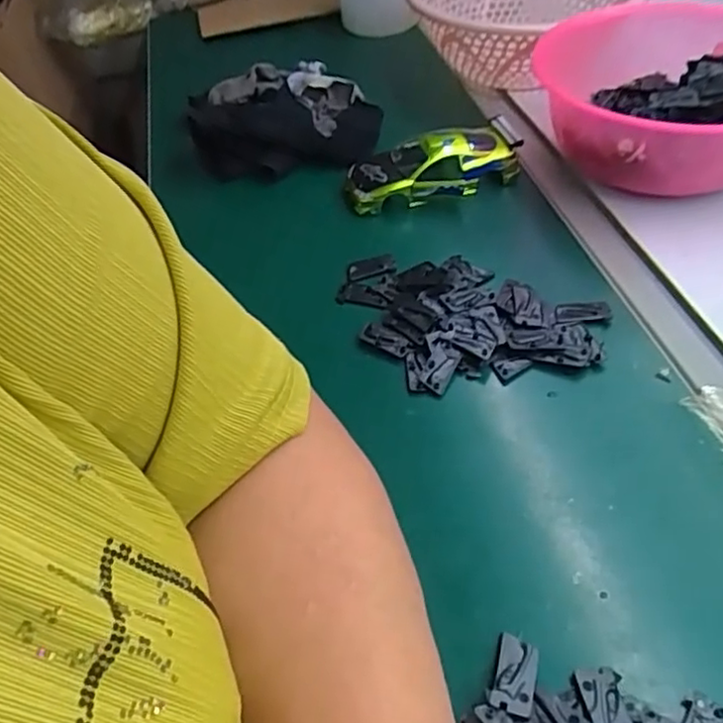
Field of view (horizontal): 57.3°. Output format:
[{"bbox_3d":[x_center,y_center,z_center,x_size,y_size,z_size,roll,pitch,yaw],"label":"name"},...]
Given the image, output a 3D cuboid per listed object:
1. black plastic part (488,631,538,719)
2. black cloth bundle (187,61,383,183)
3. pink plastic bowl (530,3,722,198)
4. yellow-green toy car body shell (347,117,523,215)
[{"bbox_3d":[0.063,0.129,0.272,0.016,0.006,0.031,13,50,18],"label":"black plastic part"},{"bbox_3d":[-0.071,-0.221,0.586,0.165,0.048,0.157,-7,47,0],"label":"black cloth bundle"},{"bbox_3d":[0.221,-0.176,0.480,0.177,0.102,0.169,-3,47,3],"label":"pink plastic bowl"},{"bbox_3d":[0.055,-0.152,0.512,0.132,0.041,0.059,-8,47,-1],"label":"yellow-green toy car body shell"}]

